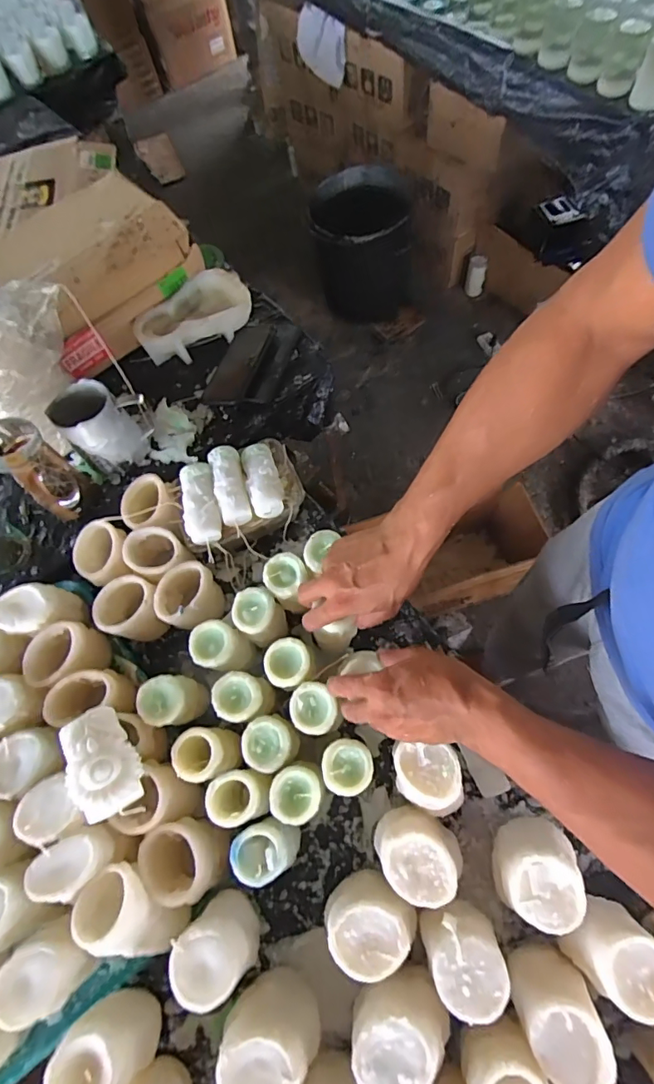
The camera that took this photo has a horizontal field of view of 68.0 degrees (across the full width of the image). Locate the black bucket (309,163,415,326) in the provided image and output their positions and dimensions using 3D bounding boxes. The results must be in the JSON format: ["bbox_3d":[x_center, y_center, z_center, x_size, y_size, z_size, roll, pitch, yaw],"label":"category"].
[{"bbox_3d":[0.116,-0.962,1.618,0.316,0.334,0.316,-2,67,5],"label":"black bucket"}]

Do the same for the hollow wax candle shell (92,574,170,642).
[{"bbox_3d":[-0.244,0.090,0.622,0.077,0.081,0.068,-30,67,-7],"label":"hollow wax candle shell"}]

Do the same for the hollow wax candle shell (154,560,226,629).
[{"bbox_3d":[-0.166,0.071,0.614,0.079,0.068,0.075,-13,66,0],"label":"hollow wax candle shell"}]

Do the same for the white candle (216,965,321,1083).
[{"bbox_3d":[-0.051,0.445,0.439,0.076,0.096,0.071,-2,67,5],"label":"white candle"}]

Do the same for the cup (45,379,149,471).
[{"bbox_3d":[-0.312,-0.166,0.665,0.099,0.095,0.096,-2,67,5],"label":"cup"}]

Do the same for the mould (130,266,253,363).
[{"bbox_3d":[-0.212,-0.358,0.773,0.183,0.048,0.097,-29,67,-7],"label":"mould"}]

